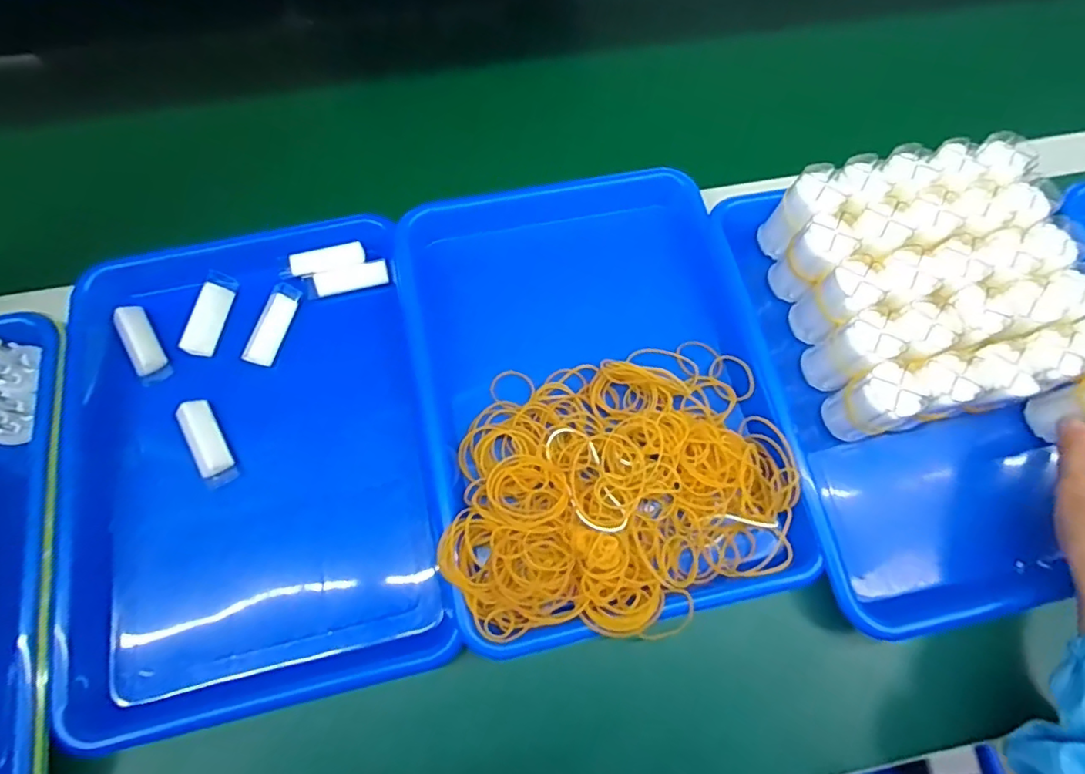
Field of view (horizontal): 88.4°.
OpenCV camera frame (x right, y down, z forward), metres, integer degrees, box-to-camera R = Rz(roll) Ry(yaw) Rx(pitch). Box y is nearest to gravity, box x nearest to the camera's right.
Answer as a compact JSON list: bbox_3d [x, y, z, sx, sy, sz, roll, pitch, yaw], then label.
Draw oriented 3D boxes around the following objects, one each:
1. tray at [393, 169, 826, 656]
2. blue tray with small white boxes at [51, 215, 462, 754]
[{"bbox_3d":[0.039,-0.001,0.405,0.261,0.039,0.325,-14,71,-6],"label":"tray"},{"bbox_3d":[-0.202,0.046,0.395,0.232,0.040,0.332,-11,71,-5],"label":"blue tray with small white boxes"}]

